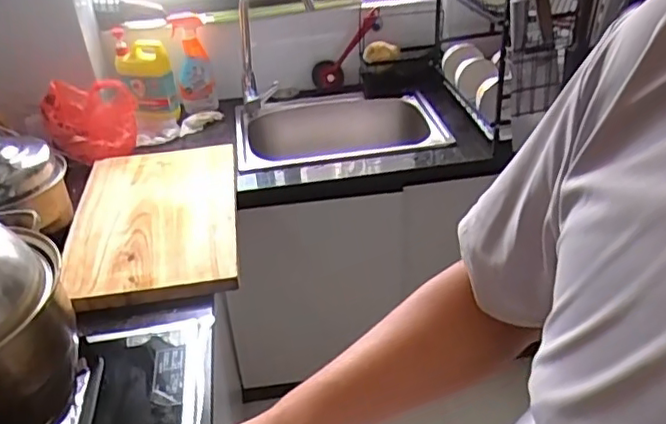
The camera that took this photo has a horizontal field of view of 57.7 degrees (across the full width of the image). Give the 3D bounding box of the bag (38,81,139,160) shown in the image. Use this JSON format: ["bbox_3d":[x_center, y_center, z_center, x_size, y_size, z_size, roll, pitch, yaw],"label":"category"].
[{"bbox_3d":[-0.574,-0.212,1.463,0.213,0.190,0.131,-18,36,-20],"label":"bag"}]

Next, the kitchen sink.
[{"bbox_3d":[0.022,-0.202,1.656,0.564,0.189,0.409,-12,34,-11],"label":"kitchen sink"}]

